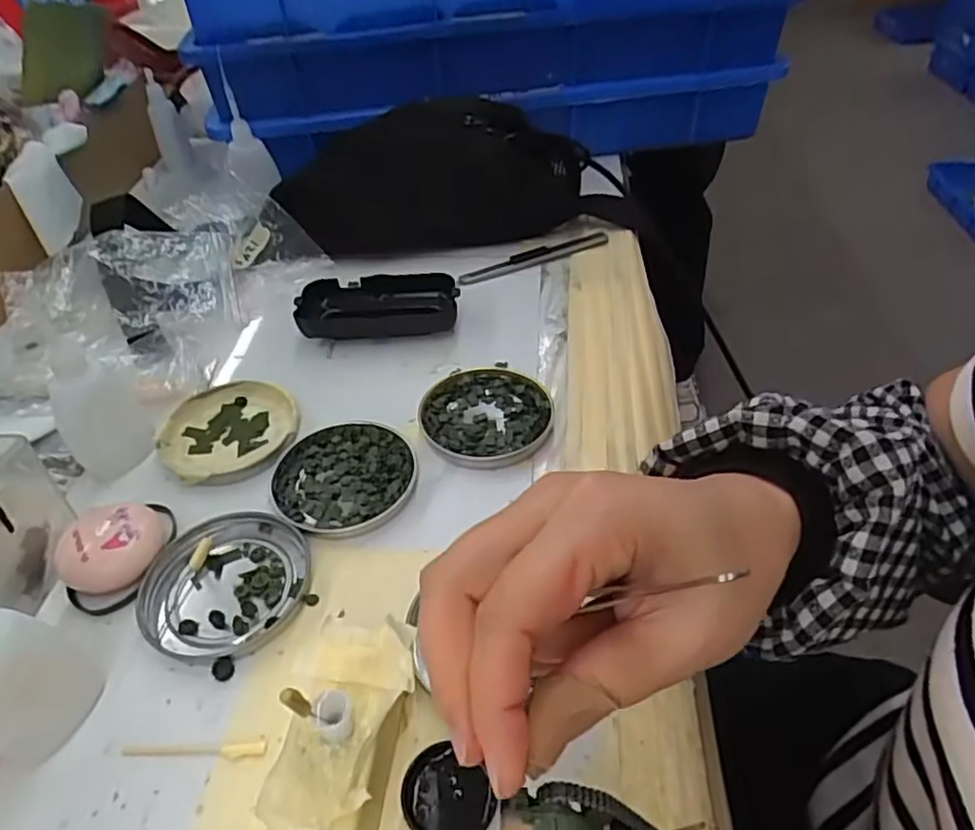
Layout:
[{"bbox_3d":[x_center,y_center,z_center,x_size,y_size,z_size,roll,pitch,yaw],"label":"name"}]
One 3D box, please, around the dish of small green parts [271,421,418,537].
[{"bbox_3d":[-0.079,0.034,0.374,0.077,0.008,0.075,-2,44,2],"label":"dish of small green parts"}]

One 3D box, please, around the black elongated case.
[{"bbox_3d":[-0.078,-0.076,0.478,0.109,0.026,0.048,-7,44,-4],"label":"black elongated case"}]

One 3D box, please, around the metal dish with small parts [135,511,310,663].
[{"bbox_3d":[-0.130,0.083,0.330,0.078,0.010,0.075,-2,44,2],"label":"metal dish with small parts"}]

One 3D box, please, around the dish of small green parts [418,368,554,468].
[{"bbox_3d":[-0.001,-0.002,0.403,0.077,0.007,0.077,-2,44,2],"label":"dish of small green parts"}]

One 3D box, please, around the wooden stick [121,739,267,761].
[{"bbox_3d":[-0.120,0.137,0.273,0.060,0.004,0.007,-2,44,2],"label":"wooden stick"}]

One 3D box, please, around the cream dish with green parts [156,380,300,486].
[{"bbox_3d":[-0.155,0.010,0.405,0.078,0.011,0.080,-2,44,2],"label":"cream dish with green parts"}]

